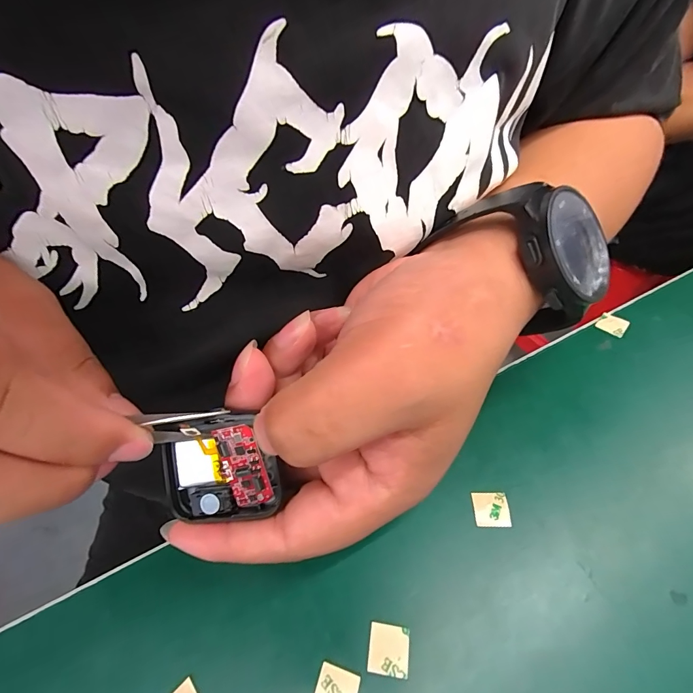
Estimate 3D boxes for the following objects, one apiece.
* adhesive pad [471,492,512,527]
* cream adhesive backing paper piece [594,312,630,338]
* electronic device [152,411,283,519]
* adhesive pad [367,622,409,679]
[{"bbox_3d":[0.067,0.075,0.175,0.015,0.004,0.015,-3,51,4],"label":"adhesive pad"},{"bbox_3d":[0.168,-0.014,0.237,0.015,0.004,0.015,33,62,28],"label":"cream adhesive backing paper piece"},{"bbox_3d":[-0.046,0.042,0.133,0.038,0.039,0.006,-11,8,8],"label":"electronic device"},{"bbox_3d":[0.016,0.117,0.146,0.015,0.004,0.016,3,52,9],"label":"adhesive pad"}]

